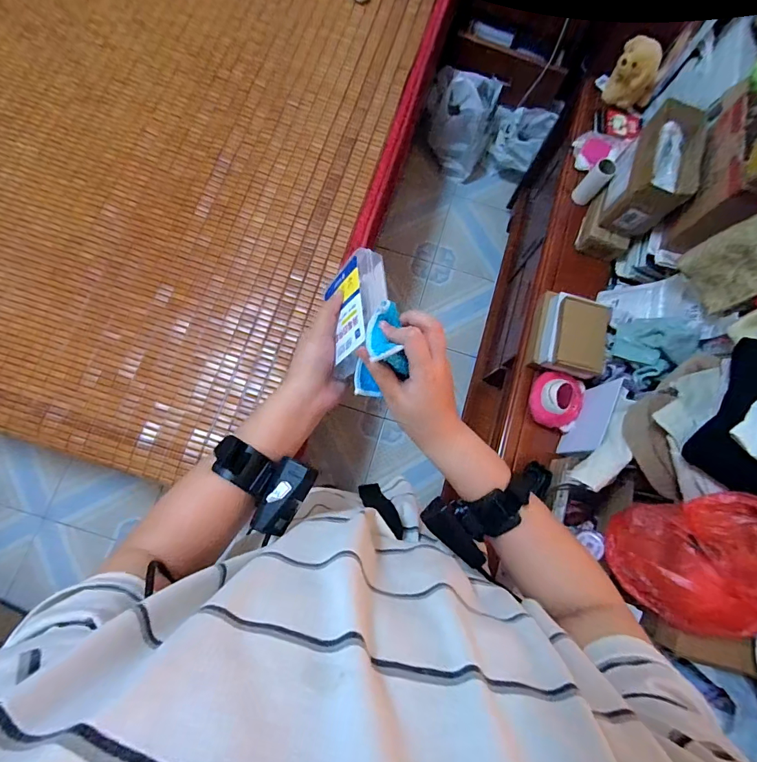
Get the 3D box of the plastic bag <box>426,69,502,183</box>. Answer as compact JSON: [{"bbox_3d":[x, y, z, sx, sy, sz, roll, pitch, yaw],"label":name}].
[{"bbox_3d":[0.287,-0.942,1.481,0.238,0.277,0.274,14,77,-1],"label":"plastic bag"}]

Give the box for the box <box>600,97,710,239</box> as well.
[{"bbox_3d":[0.544,-0.422,0.816,0.106,0.133,0.237,22,77,1],"label":"box"}]

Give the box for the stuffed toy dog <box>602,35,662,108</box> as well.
[{"bbox_3d":[0.592,-0.697,0.951,0.115,0.130,0.065,30,77,3],"label":"stuffed toy dog"}]

